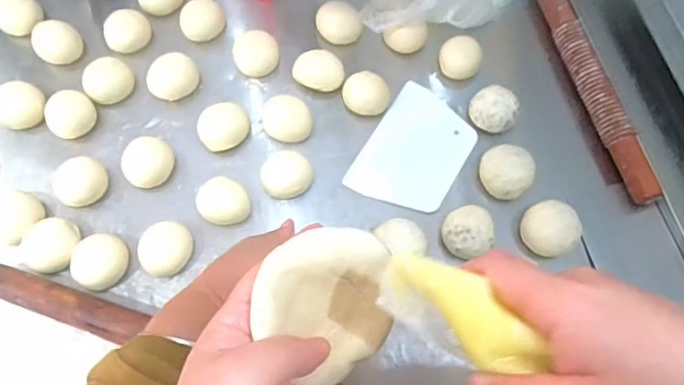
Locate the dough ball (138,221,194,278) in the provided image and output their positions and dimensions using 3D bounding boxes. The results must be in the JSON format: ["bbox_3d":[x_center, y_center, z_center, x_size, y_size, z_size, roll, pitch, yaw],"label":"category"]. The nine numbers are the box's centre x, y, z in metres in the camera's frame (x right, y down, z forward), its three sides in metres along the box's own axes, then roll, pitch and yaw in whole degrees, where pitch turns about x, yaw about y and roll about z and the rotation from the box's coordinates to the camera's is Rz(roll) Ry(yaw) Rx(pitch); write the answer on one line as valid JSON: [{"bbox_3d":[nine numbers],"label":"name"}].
[{"bbox_3d":[-0.177,0.057,0.534,0.053,0.028,0.044,-40,75,-15],"label":"dough ball"}]

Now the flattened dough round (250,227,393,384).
[{"bbox_3d":[-0.009,0.059,0.283,0.069,0.028,0.078,-1,69,-1],"label":"flattened dough round"}]

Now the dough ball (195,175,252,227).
[{"bbox_3d":[-0.124,0.011,0.558,0.047,0.027,0.051,0,69,-1],"label":"dough ball"}]

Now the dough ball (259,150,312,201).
[{"bbox_3d":[-0.058,-0.017,0.565,0.052,0.027,0.049,0,69,-1],"label":"dough ball"}]

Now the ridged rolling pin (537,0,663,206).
[{"bbox_3d":[0.289,-0.126,0.609,0.032,0.026,0.291,-13,70,-6],"label":"ridged rolling pin"}]

